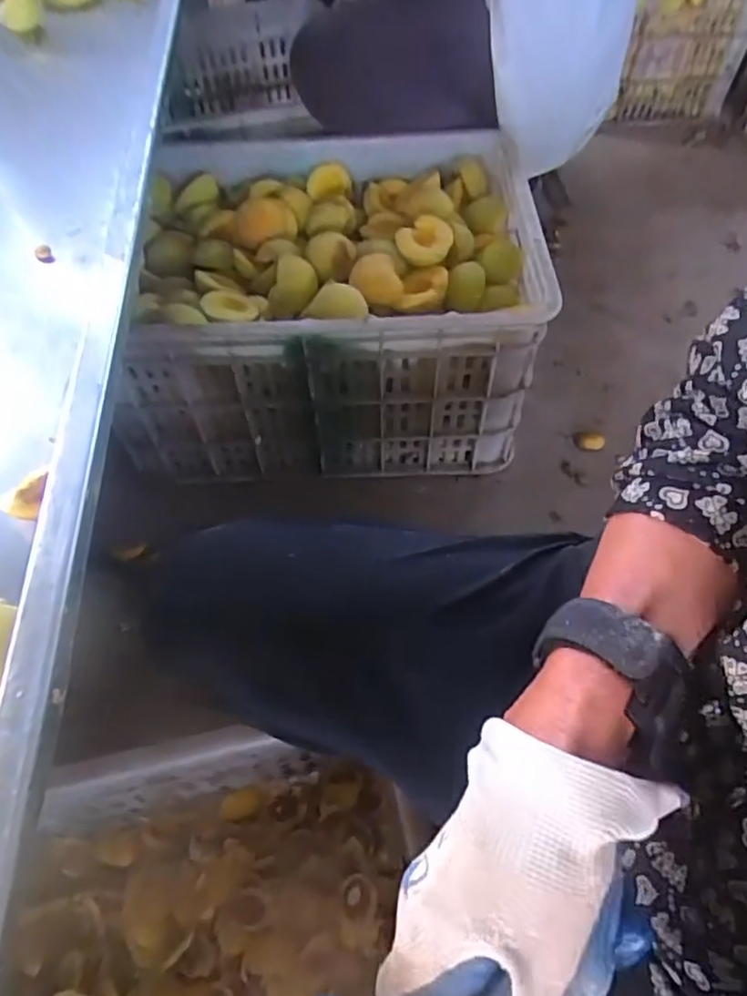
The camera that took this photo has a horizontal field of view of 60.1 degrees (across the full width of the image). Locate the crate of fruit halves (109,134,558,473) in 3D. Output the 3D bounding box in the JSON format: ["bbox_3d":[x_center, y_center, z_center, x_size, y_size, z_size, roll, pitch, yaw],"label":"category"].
[{"bbox_3d":[-0.034,-0.260,0.885,0.466,0.292,0.410,-3,57,-1],"label":"crate of fruit halves"}]

